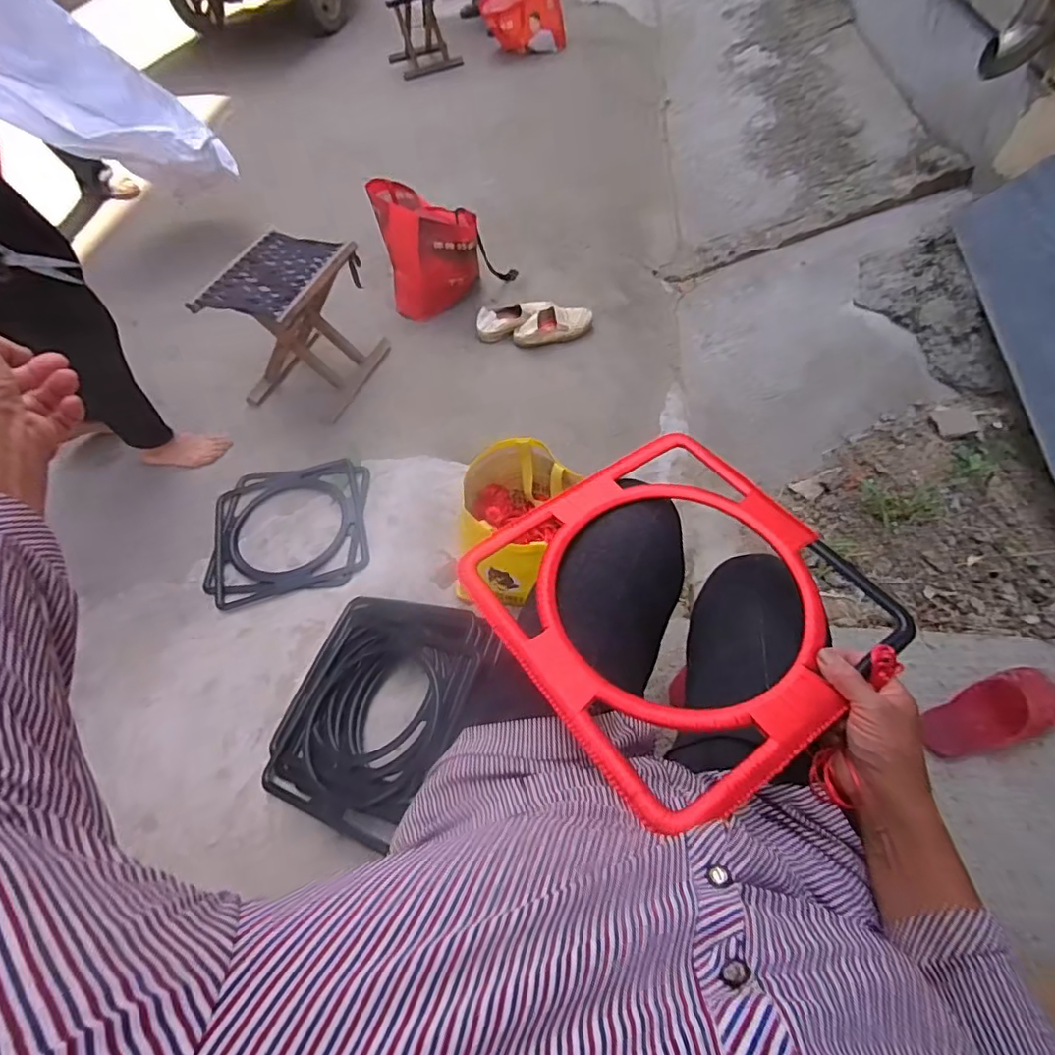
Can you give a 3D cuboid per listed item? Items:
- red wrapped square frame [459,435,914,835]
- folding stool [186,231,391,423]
[{"bbox_3d":[0.143,0.065,0.543,0.319,0.022,0.327,-31,57,-18],"label":"red wrapped square frame"},{"bbox_3d":[-0.574,-0.513,1.420,0.268,0.291,0.308,17,59,17],"label":"folding stool"}]

